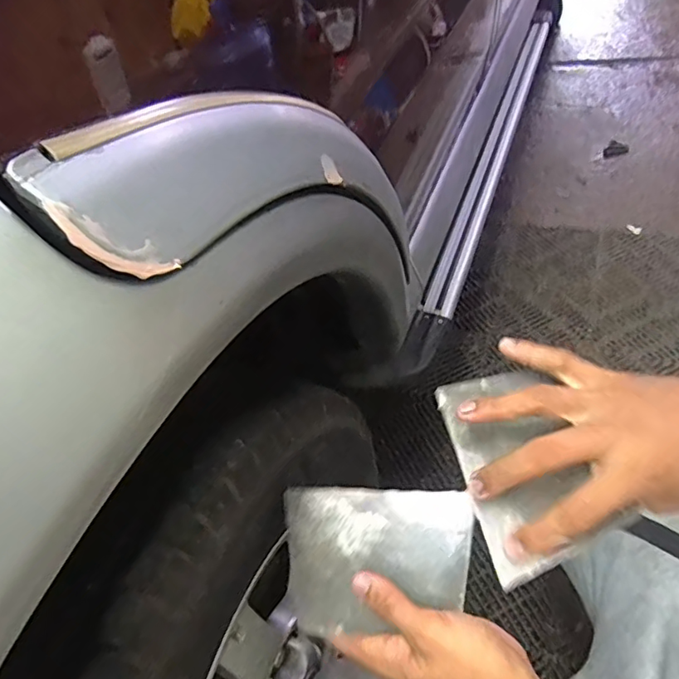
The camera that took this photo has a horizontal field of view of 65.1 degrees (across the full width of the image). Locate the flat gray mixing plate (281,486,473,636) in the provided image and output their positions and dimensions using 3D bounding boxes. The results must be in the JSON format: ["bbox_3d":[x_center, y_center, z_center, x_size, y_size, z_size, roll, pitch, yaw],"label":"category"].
[{"bbox_3d":[0.031,0.159,0.399,0.137,0.007,0.098,-5,66,5],"label":"flat gray mixing plate"}]

